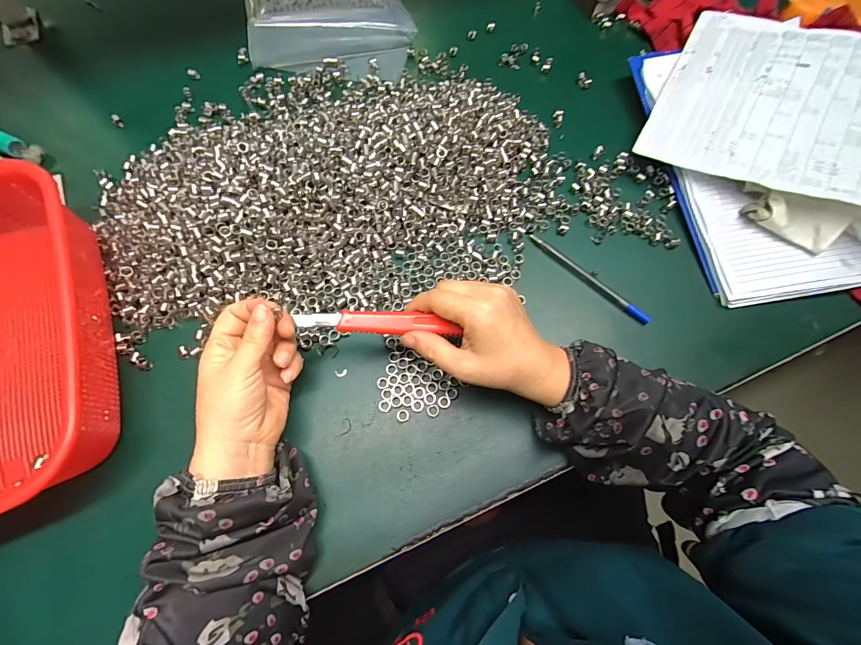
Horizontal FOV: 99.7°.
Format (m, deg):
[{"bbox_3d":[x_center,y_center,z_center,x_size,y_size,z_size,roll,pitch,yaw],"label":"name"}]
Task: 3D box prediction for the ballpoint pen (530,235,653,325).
[{"bbox_3d":[0.159,-0.046,0.364,0.138,0.012,0.010,42,76,12],"label":"ballpoint pen"}]

